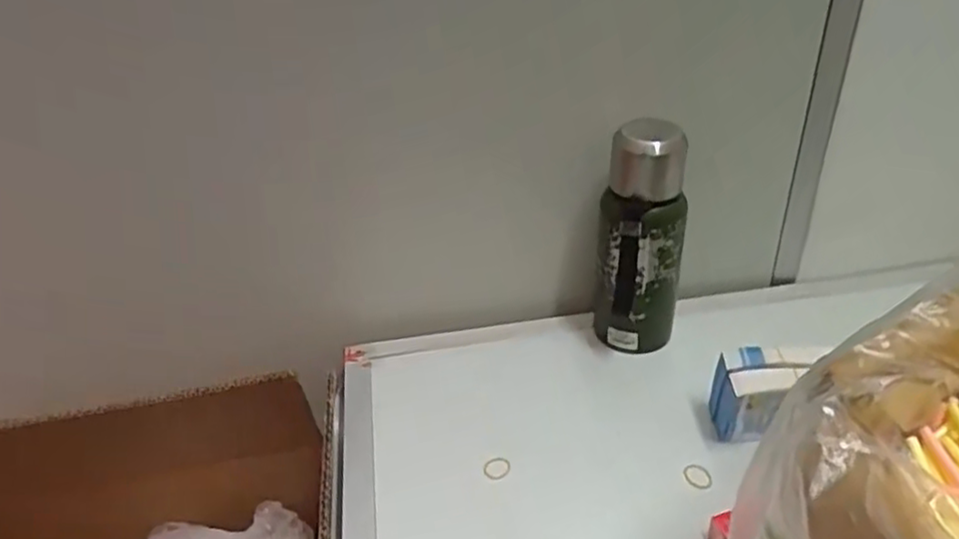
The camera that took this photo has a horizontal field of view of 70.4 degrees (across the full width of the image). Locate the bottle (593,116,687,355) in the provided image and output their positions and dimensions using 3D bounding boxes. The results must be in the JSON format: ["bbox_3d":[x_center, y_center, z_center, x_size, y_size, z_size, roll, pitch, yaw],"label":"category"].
[{"bbox_3d":[0.147,-0.031,0.621,0.075,0.218,0.078,4,32,12],"label":"bottle"}]

